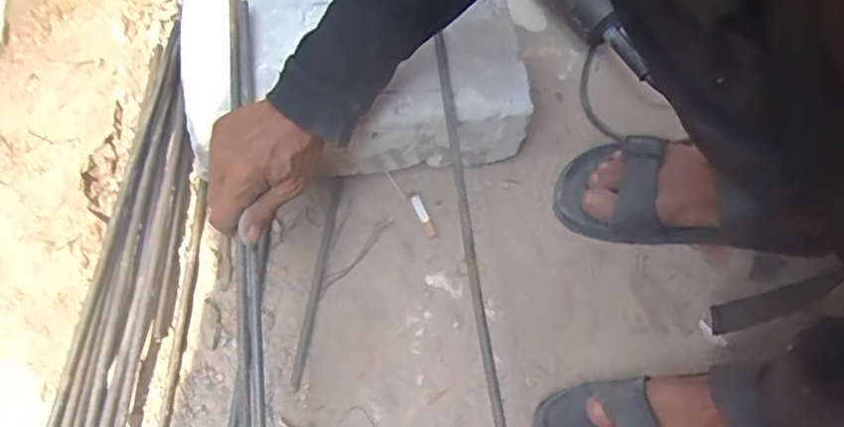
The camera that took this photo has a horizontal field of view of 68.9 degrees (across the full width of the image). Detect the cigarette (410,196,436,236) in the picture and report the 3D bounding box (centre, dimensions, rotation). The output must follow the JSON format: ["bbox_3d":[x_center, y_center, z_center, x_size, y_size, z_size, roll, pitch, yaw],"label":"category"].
[{"bbox_3d":[0.001,0.002,0.623,0.010,0.006,0.046,-21,65,-11],"label":"cigarette"}]

